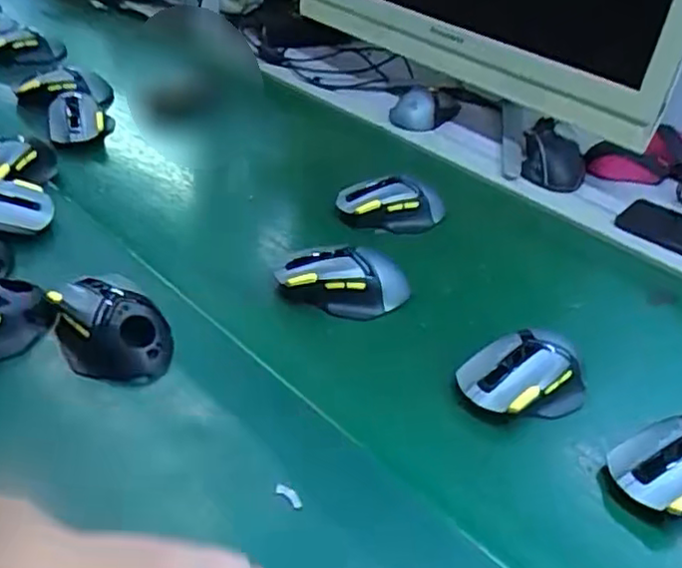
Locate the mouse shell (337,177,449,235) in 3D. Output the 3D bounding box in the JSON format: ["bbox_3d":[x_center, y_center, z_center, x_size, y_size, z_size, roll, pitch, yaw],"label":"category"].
[{"bbox_3d":[0.055,-0.088,0.709,0.113,0.040,0.054,1,39,-5],"label":"mouse shell"}]

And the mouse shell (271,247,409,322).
[{"bbox_3d":[0.002,-0.001,0.599,0.115,0.050,0.062,7,38,2],"label":"mouse shell"}]

